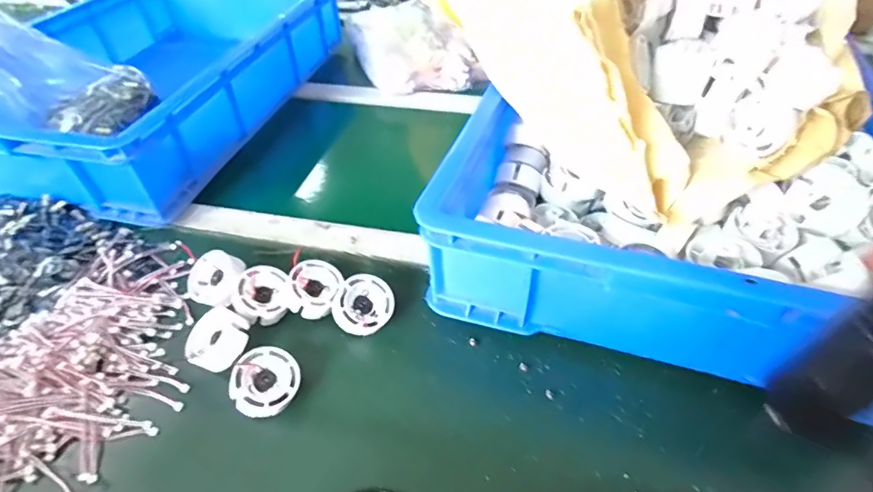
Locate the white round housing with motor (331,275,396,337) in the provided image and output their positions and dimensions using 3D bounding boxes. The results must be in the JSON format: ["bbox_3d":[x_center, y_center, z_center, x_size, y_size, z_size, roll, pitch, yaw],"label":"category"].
[{"bbox_3d":[-0.070,0.058,0.459,0.052,0.024,0.055,31,67,0],"label":"white round housing with motor"}]

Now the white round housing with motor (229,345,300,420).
[{"bbox_3d":[-0.149,0.119,0.411,0.054,0.028,0.055,43,54,6],"label":"white round housing with motor"}]

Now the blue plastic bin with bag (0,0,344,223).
[{"bbox_3d":[-0.448,-0.311,0.760,0.430,0.119,0.633,10,46,12],"label":"blue plastic bin with bag"}]

